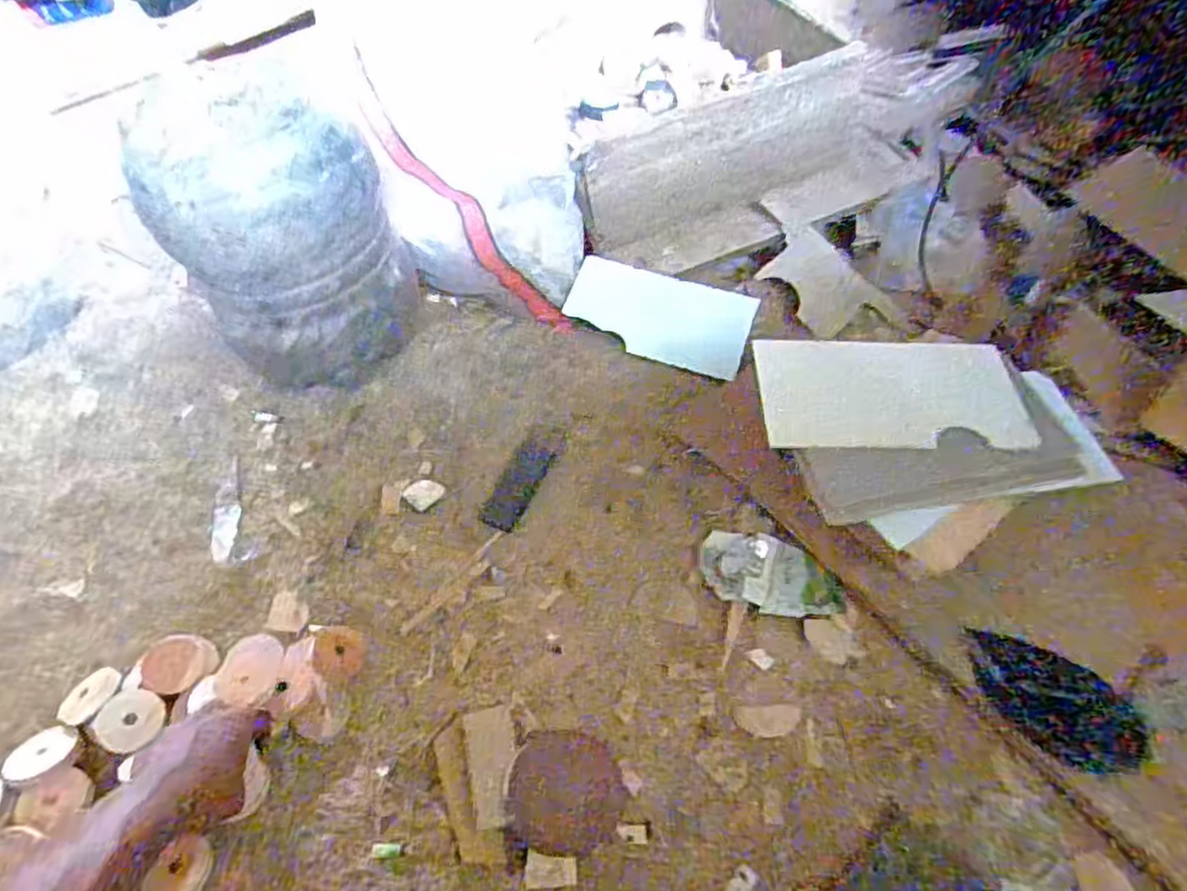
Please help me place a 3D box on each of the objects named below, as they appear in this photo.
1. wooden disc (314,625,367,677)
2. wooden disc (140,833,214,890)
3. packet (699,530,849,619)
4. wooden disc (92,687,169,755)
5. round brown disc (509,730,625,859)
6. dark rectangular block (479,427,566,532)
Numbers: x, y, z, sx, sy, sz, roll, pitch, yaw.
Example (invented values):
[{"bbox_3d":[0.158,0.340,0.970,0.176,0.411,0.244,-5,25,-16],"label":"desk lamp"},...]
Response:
[{"bbox_3d":[-0.243,0.196,0.641,0.047,0.008,0.048,1,52,-1],"label":"wooden disc"},{"bbox_3d":[-0.322,0.334,0.523,0.040,0.011,0.049,14,53,9],"label":"wooden disc"},{"bbox_3d":[0.177,0.129,0.671,0.132,0.028,0.078,9,53,5],"label":"packet"},{"bbox_3d":[-0.410,0.244,0.593,0.054,0.005,0.052,9,57,-14],"label":"wooden disc"},{"bbox_3d":[-0.023,0.292,0.567,0.091,0.010,0.091,1,52,-1],"label":"round brown disc"},{"bbox_3d":[-0.080,0.034,0.766,0.045,0.008,0.142,20,54,13],"label":"dark rectangular block"}]

